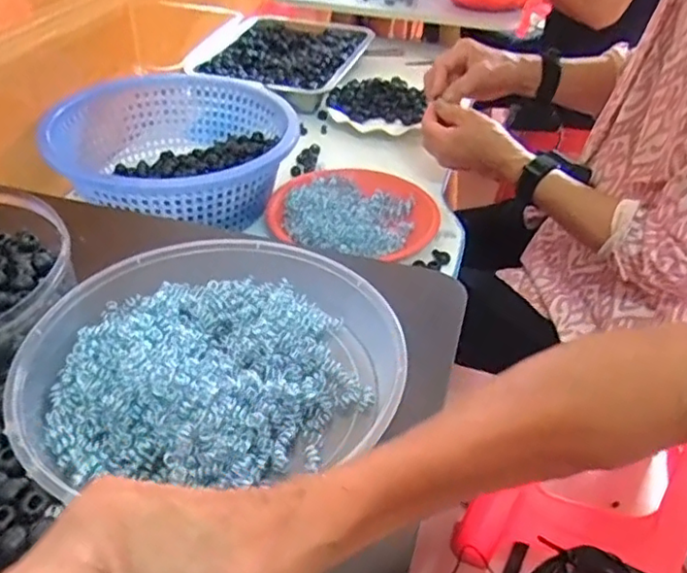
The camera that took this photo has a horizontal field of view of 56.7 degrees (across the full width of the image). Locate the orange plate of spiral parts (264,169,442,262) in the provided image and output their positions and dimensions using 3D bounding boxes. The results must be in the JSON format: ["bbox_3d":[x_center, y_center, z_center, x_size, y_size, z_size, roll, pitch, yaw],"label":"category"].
[{"bbox_3d":[0.015,-0.090,0.751,0.187,0.025,0.166,12,40,10],"label":"orange plate of spiral parts"}]

